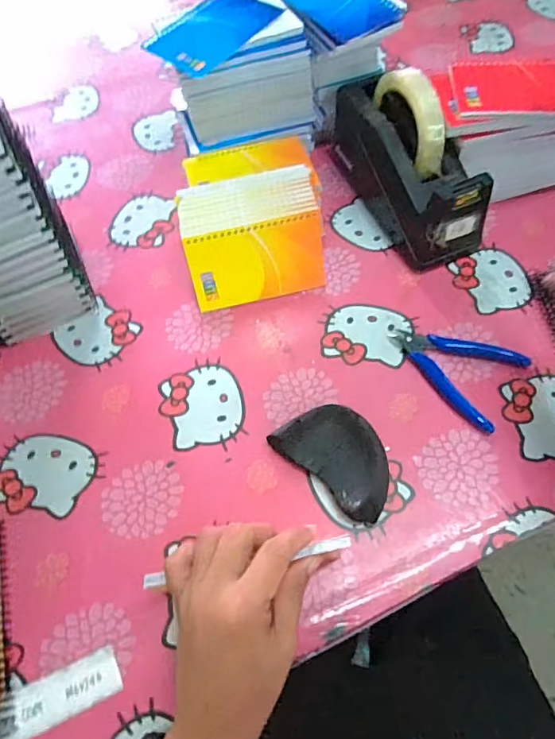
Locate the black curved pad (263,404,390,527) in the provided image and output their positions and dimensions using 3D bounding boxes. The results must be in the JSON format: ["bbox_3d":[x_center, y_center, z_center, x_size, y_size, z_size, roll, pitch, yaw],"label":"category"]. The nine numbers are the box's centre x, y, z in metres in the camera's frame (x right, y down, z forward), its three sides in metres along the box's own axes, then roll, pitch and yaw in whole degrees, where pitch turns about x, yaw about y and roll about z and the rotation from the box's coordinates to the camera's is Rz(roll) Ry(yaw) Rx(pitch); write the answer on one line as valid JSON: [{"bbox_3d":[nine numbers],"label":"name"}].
[{"bbox_3d":[0.055,0.072,0.408,0.100,0.025,0.066,39,70,22],"label":"black curved pad"}]

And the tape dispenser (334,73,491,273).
[{"bbox_3d":[0.130,-0.217,0.506,0.075,0.127,0.203,-25,62,-10],"label":"tape dispenser"}]

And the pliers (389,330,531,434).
[{"bbox_3d":[0.159,-0.004,0.451,0.114,0.011,0.083,31,67,19],"label":"pliers"}]

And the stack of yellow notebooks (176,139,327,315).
[{"bbox_3d":[-0.027,-0.161,0.509,0.140,0.078,0.163,-12,60,-3],"label":"stack of yellow notebooks"}]

